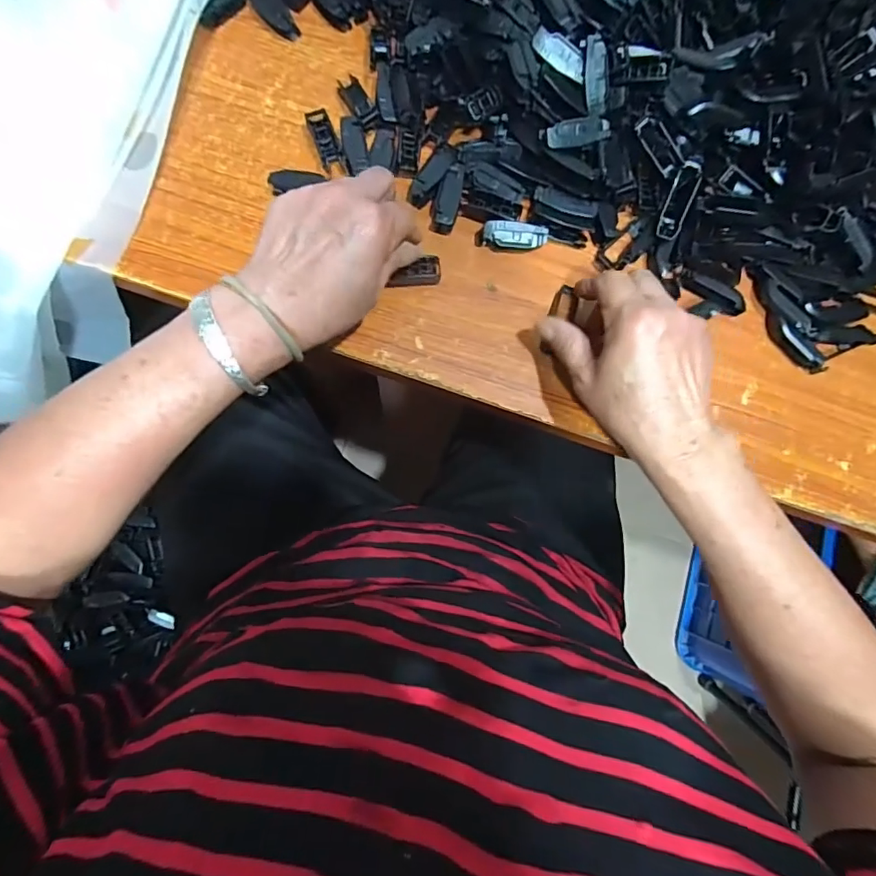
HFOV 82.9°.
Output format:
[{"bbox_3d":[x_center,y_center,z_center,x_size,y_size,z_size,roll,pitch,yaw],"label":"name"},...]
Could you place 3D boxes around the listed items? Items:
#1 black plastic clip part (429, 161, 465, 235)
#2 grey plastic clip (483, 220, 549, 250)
[{"bbox_3d":[0.008,-0.182,0.376,0.019,0.014,0.053,14,95,-3],"label":"black plastic clip part"},{"bbox_3d":[0.059,-0.153,0.378,0.048,0.015,0.019,-4,84,-5],"label":"grey plastic clip"}]

